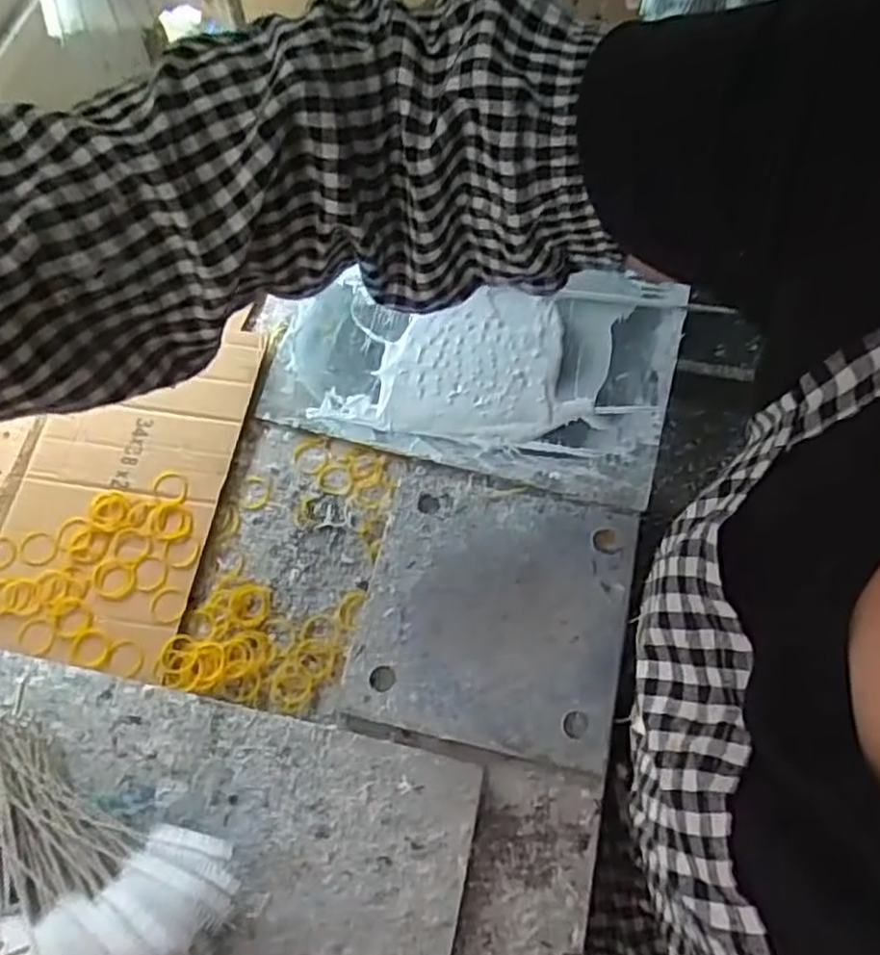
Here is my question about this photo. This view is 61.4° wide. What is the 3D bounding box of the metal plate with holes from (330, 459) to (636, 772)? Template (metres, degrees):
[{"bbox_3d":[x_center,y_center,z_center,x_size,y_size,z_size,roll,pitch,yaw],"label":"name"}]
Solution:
[{"bbox_3d":[0.041,0.095,0.561,0.192,0.008,0.202,12,64,6],"label":"metal plate with holes"}]

